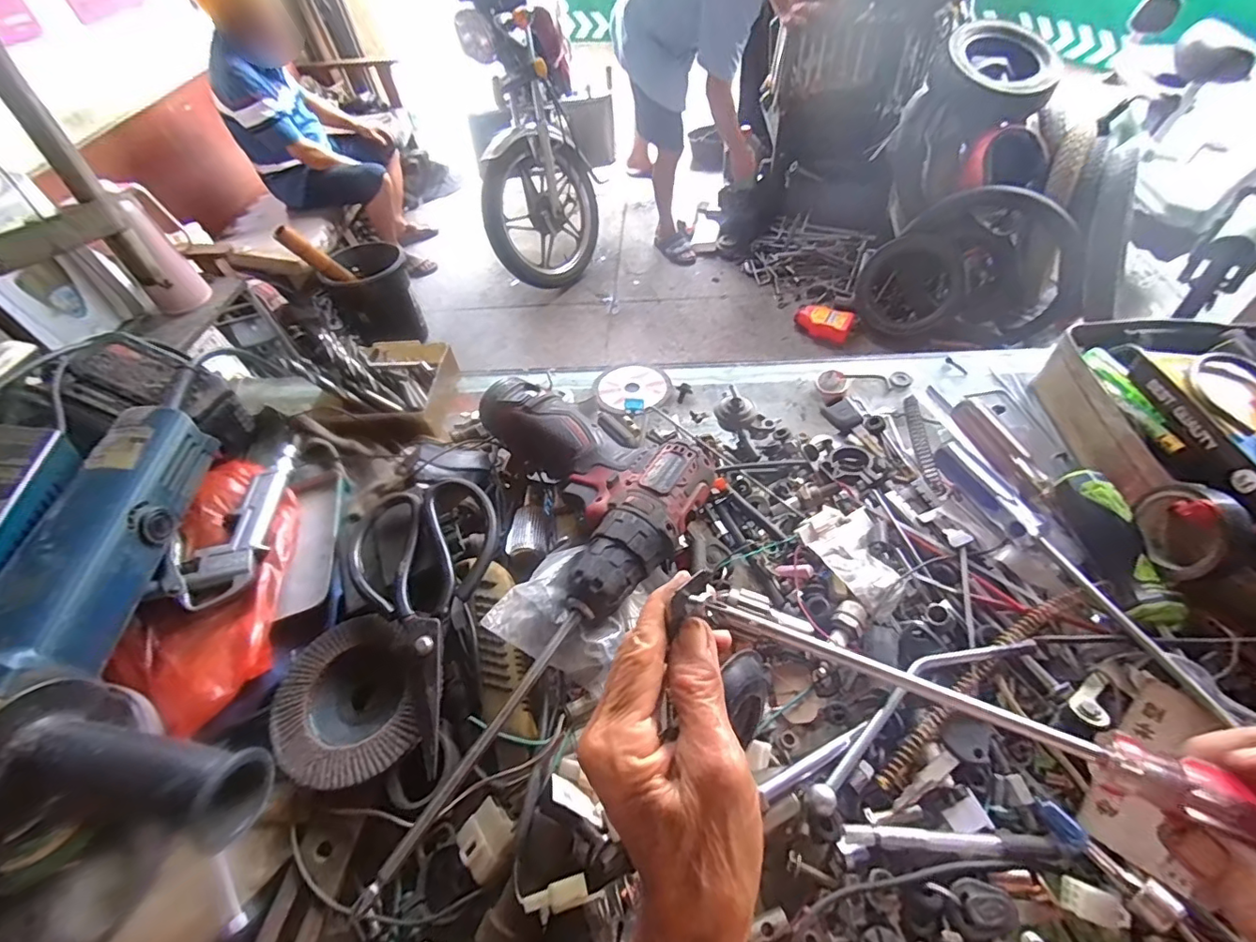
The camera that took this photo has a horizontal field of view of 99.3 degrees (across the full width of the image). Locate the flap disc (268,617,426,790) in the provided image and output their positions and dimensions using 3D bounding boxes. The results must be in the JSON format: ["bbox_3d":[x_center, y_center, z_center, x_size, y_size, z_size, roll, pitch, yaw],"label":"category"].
[{"bbox_3d":[-0.170,0.136,0.319,0.082,0.021,0.091,-17,53,-7],"label":"flap disc"}]

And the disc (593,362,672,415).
[{"bbox_3d":[0.005,-0.083,0.523,0.074,0.008,0.074,-3,52,4],"label":"disc"}]

